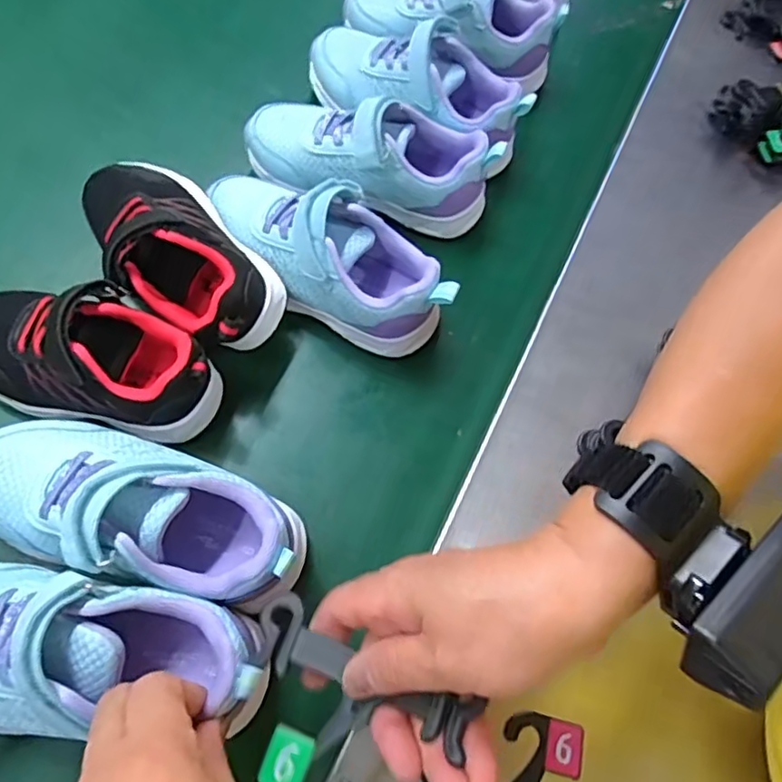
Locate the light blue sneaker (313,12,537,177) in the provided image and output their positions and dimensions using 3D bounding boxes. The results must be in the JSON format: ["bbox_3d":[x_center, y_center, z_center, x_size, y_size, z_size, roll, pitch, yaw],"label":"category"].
[{"bbox_3d":[0.022,-0.243,0.477,0.181,0.072,0.073,24,63,6],"label":"light blue sneaker"}]

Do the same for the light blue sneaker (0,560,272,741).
[{"bbox_3d":[-0.143,0.119,0.285,0.172,0.077,0.071,3,67,3],"label":"light blue sneaker"}]

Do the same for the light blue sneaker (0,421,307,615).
[{"bbox_3d":[-0.135,0.065,0.315,0.175,0.086,0.077,16,63,2],"label":"light blue sneaker"}]

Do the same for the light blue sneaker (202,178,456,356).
[{"bbox_3d":[-0.042,-0.091,0.407,0.176,0.080,0.074,38,65,13],"label":"light blue sneaker"}]

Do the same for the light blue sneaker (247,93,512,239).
[{"bbox_3d":[-0.015,-0.175,0.447,0.182,0.075,0.082,12,62,0],"label":"light blue sneaker"}]

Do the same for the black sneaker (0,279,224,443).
[{"bbox_3d":[-0.179,-0.020,0.354,0.142,0.071,0.065,11,64,-3],"label":"black sneaker"}]

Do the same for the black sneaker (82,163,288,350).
[{"bbox_3d":[-0.134,-0.085,0.383,0.081,0.081,0.150,-41,74,-17],"label":"black sneaker"}]

